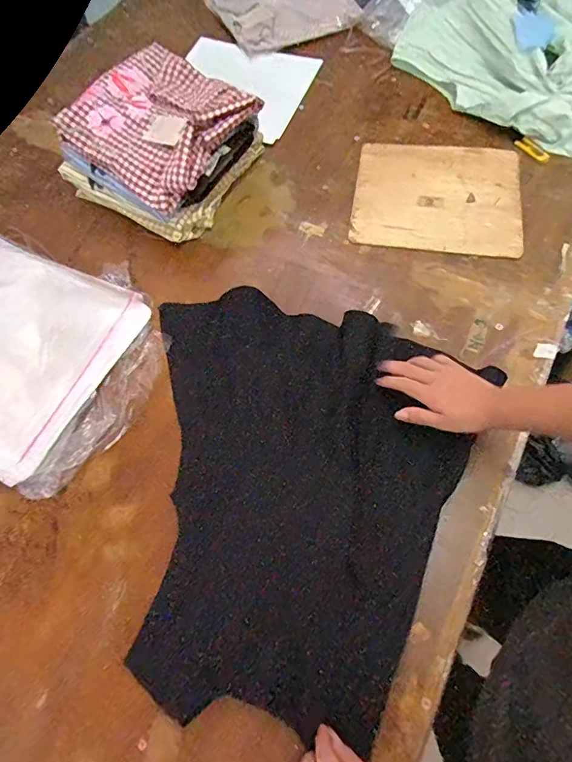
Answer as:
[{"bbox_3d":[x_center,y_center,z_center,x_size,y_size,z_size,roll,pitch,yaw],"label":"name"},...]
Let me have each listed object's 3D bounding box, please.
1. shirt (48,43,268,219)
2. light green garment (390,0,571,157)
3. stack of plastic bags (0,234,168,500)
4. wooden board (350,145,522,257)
[{"bbox_3d":[-0.209,-0.438,0.745,0.273,0.057,0.255,37,72,18],"label":"shirt"},{"bbox_3d":[0.488,-0.640,0.869,0.524,0.116,0.335,38,73,16],"label":"light green garment"},{"bbox_3d":[-0.428,-0.065,0.685,0.484,0.045,0.344,29,71,13],"label":"stack of plastic bags"},{"bbox_3d":[0.269,-0.334,0.796,0.290,0.014,0.247,10,67,6],"label":"wooden board"}]

